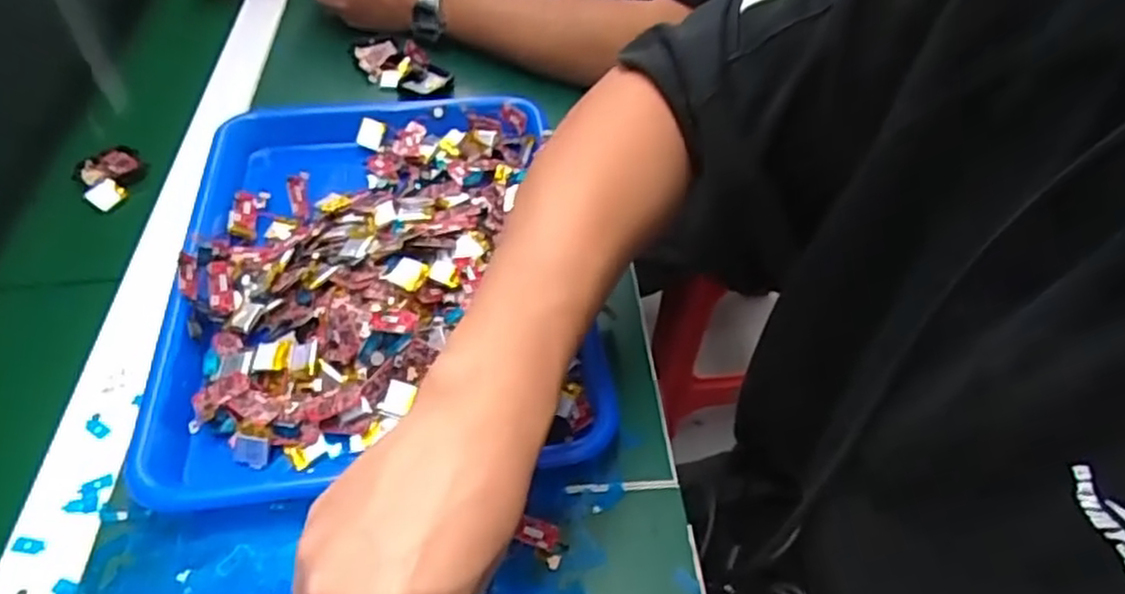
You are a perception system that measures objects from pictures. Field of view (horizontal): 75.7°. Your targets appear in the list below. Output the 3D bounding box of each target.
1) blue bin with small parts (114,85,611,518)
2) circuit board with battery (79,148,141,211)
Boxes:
[{"bbox_3d":[-0.119,-0.027,0.469,0.247,0.053,0.320,-5,49,-9],"label":"blue bin with small parts"},{"bbox_3d":[-0.343,-0.094,0.551,0.042,0.014,0.061,-25,55,-24],"label":"circuit board with battery"}]

